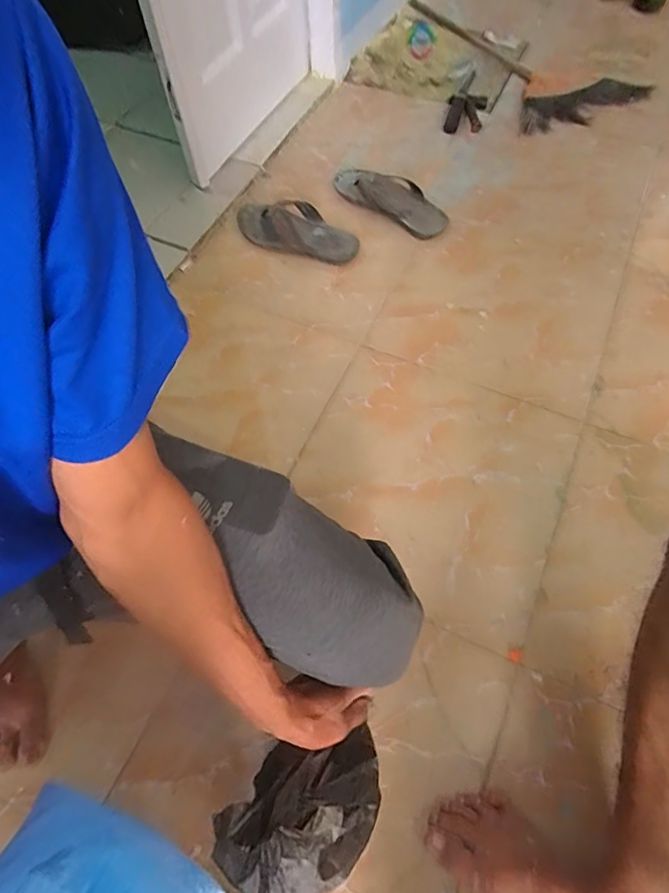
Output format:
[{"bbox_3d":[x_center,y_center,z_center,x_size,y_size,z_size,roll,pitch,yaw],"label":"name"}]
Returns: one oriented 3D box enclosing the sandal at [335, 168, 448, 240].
[{"bbox_3d":[0.113,-0.520,1.051,0.275,0.043,0.090,35,68,18],"label":"sandal"}]

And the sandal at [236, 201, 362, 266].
[{"bbox_3d":[-0.076,-0.437,1.016,0.258,0.039,0.128,27,66,15],"label":"sandal"}]

